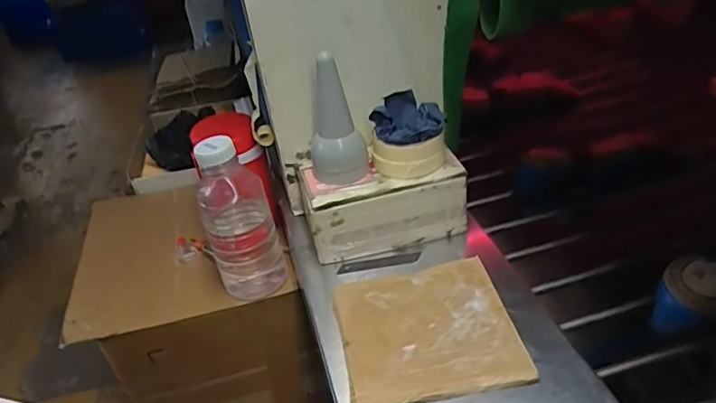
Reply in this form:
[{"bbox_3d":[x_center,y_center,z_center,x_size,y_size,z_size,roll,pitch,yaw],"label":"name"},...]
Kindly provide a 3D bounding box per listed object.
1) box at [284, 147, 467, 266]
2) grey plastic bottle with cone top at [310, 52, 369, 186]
[{"bbox_3d":[0.021,-0.013,0.704,0.203,0.085,0.131,-13,33,-8],"label":"box"},{"bbox_3d":[-0.028,-0.096,0.643,0.062,0.143,0.058,-15,34,-11],"label":"grey plastic bottle with cone top"}]

